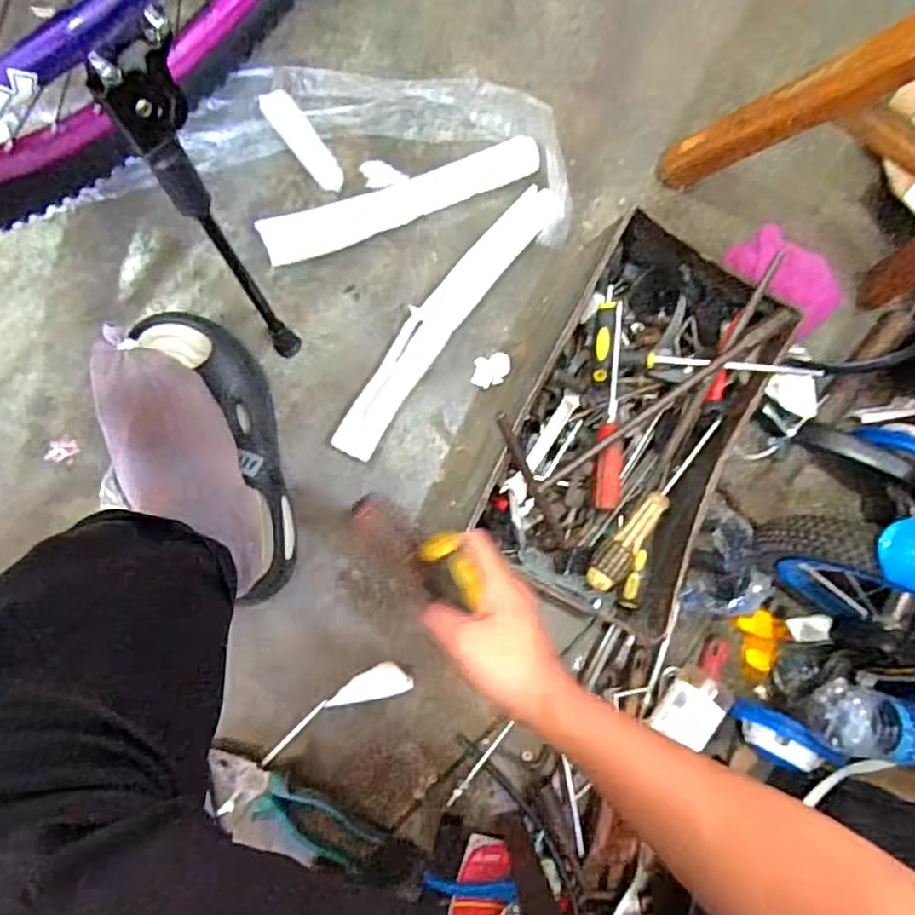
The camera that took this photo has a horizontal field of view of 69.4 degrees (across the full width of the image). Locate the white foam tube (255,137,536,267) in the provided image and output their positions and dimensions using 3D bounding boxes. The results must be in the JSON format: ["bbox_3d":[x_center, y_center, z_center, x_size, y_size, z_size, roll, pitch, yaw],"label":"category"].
[{"bbox_3d":[-0.054,-0.262,0.670,0.289,0.024,0.043,-23,94,-12],"label":"white foam tube"}]

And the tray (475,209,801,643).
[{"bbox_3d":[0.176,-0.035,0.660,0.221,0.111,0.351,29,83,-10],"label":"tray"}]

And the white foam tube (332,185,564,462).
[{"bbox_3d":[-0.014,-0.140,0.669,0.055,0.038,0.335,39,82,-9],"label":"white foam tube"}]

